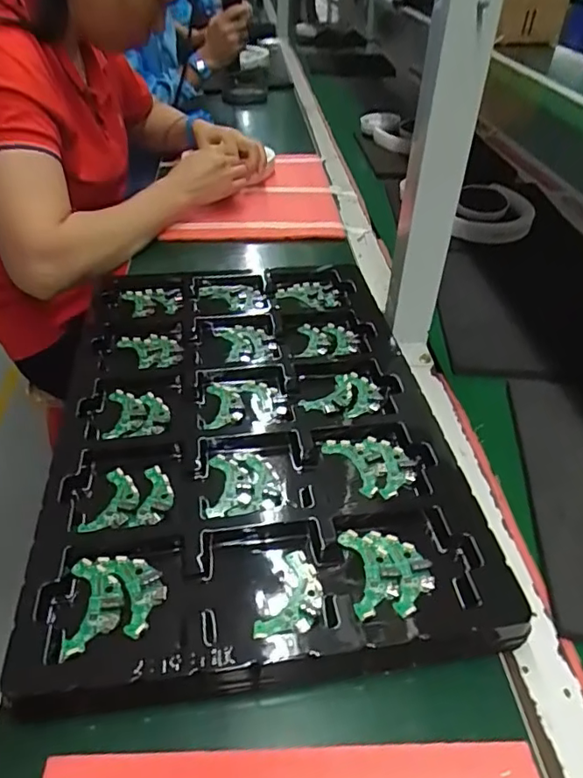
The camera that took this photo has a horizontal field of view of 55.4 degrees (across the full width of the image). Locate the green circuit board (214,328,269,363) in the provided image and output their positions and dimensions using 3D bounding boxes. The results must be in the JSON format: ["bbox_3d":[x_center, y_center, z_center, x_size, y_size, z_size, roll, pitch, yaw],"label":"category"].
[{"bbox_3d":[-0.047,-0.046,0.558,0.046,0.006,0.061,-10,41,-14],"label":"green circuit board"}]

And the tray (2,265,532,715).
[{"bbox_3d":[-0.032,0.020,0.481,0.296,0.029,0.446,-4,40,-6],"label":"tray"}]

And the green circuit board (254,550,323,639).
[{"bbox_3d":[0.002,0.131,0.348,0.032,0.005,0.060,16,42,17],"label":"green circuit board"}]

